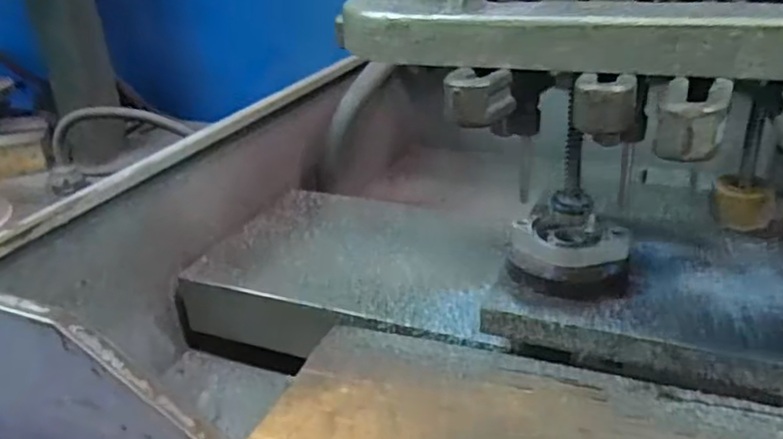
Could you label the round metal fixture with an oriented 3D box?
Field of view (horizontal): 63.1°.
[{"bbox_3d":[0.157,0.035,0.568,0.104,0.047,0.081,10,30,25],"label":"round metal fixture"}]

